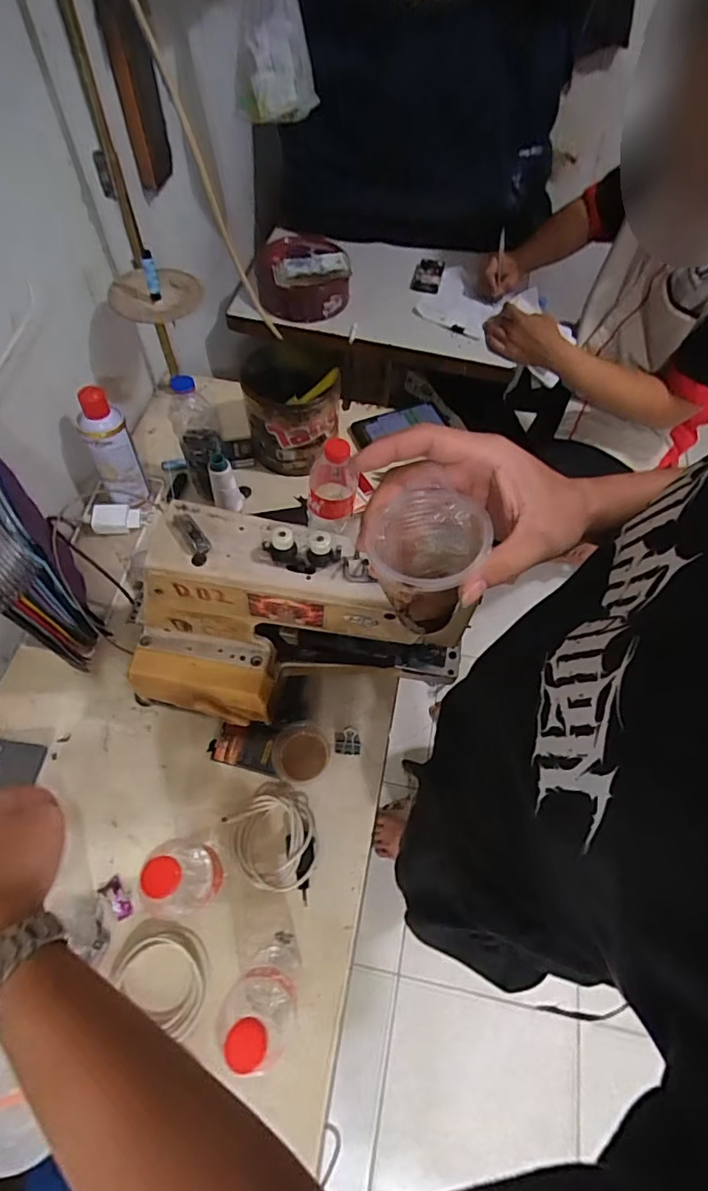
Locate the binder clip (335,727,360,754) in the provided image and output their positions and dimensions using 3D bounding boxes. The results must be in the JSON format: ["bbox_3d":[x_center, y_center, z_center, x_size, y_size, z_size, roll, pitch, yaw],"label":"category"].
[{"bbox_3d":[-0.009,0.193,0.713,0.033,0.019,0.038,1,62,-3],"label":"binder clip"}]

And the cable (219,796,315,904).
[{"bbox_3d":[-0.099,0.293,0.640,0.120,0.043,0.099,18,63,7],"label":"cable"}]

